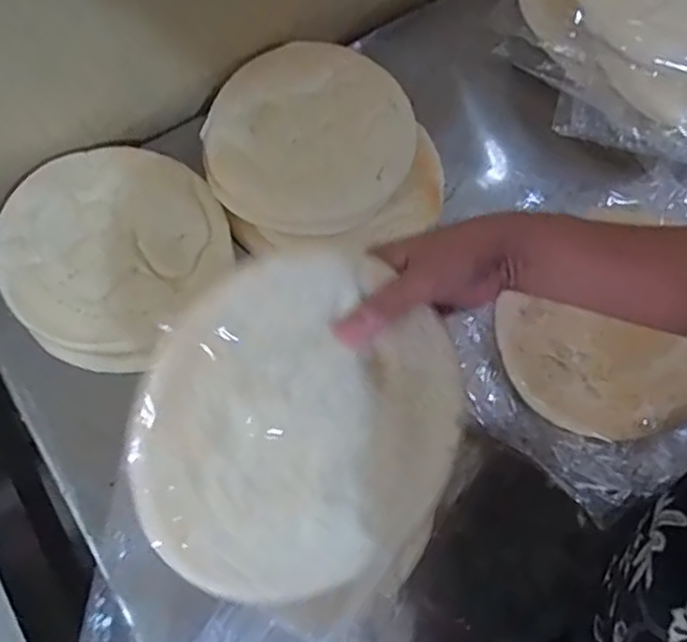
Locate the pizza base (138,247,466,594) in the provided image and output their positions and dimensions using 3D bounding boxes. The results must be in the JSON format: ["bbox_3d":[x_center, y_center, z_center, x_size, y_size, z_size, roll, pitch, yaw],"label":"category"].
[{"bbox_3d":[-0.019,0.062,0.372,0.186,0.020,0.198,-6,102,-28],"label":"pizza base"}]

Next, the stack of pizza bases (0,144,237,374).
[{"bbox_3d":[-0.215,-0.069,0.606,0.188,0.029,0.200,33,74,8],"label":"stack of pizza bases"}]

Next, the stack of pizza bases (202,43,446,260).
[{"bbox_3d":[-0.024,-0.169,0.641,0.212,0.056,0.211,-25,75,-9],"label":"stack of pizza bases"}]

